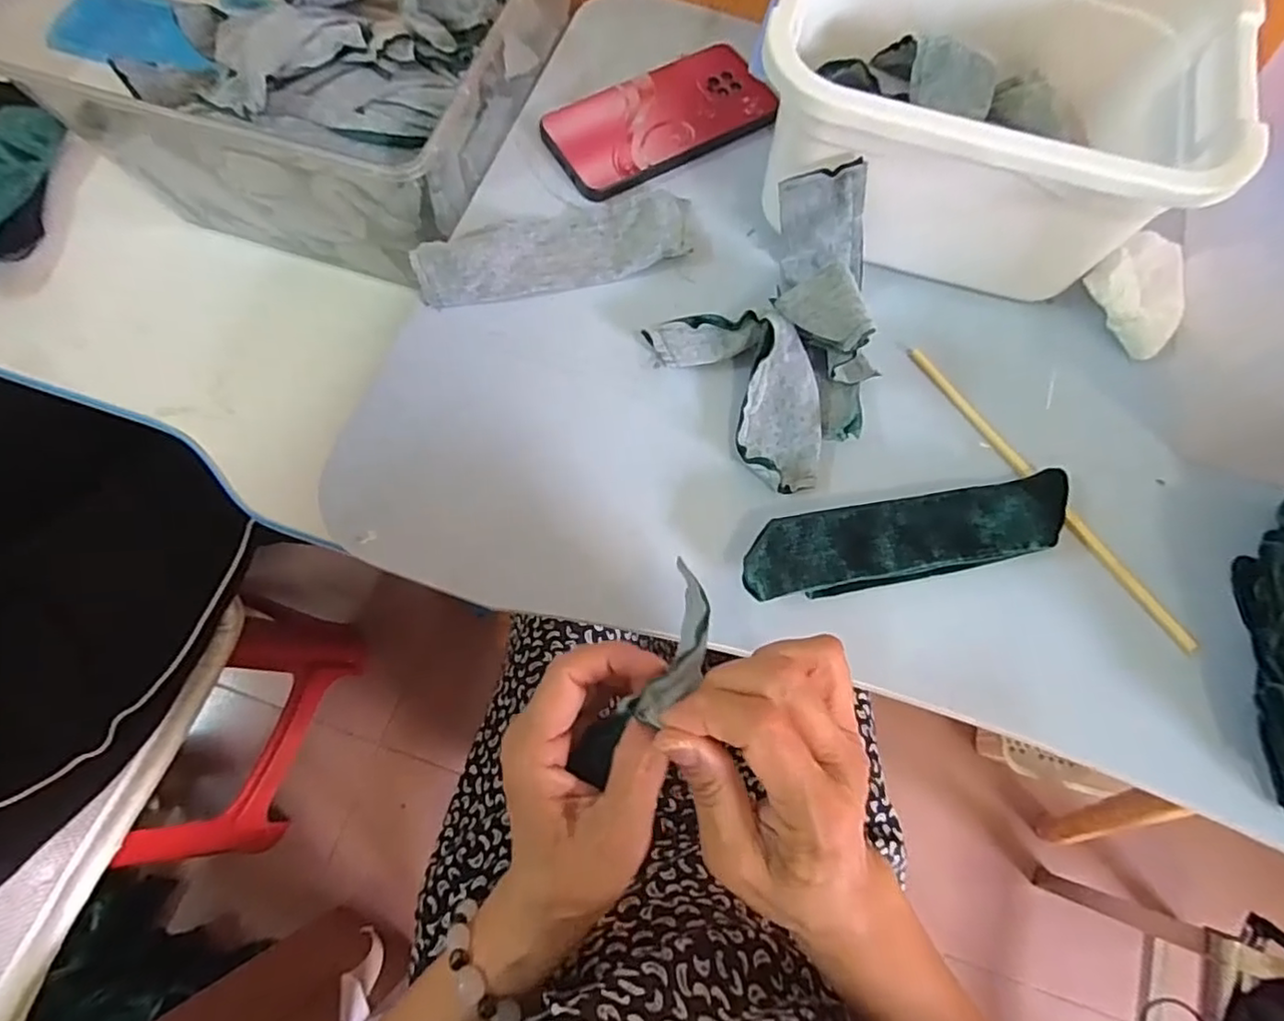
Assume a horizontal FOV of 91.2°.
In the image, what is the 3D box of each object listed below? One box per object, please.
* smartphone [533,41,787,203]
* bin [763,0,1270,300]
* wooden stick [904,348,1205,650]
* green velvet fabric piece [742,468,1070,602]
[{"bbox_3d":[0.014,-0.284,0.456,0.164,0.015,0.081,-30,74,-9],"label":"smartphone"},{"bbox_3d":[0.204,-0.254,0.392,0.249,0.119,0.193,16,73,6],"label":"bin"},{"bbox_3d":[0.246,-0.013,0.385,0.010,0.009,0.231,-33,75,-10],"label":"wooden stick"},{"bbox_3d":[0.151,0.015,0.353,0.191,0.023,0.044,-11,72,-3],"label":"green velvet fabric piece"}]

